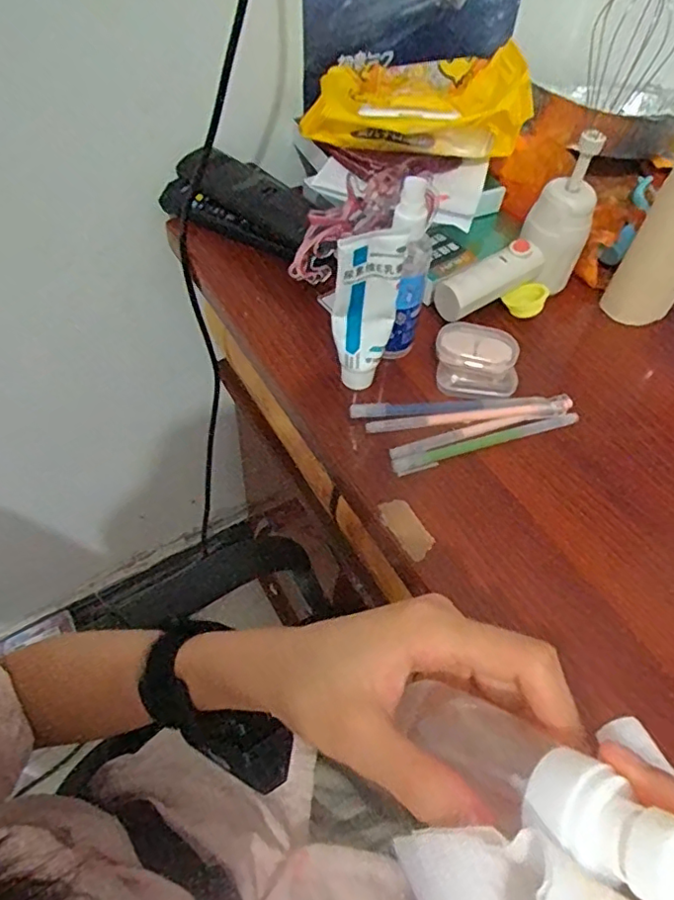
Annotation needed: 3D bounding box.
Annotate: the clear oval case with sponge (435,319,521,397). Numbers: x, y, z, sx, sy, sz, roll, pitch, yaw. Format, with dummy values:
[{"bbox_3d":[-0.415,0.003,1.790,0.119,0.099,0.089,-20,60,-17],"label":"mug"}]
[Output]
[{"bbox_3d":[0.107,-0.068,0.440,0.061,0.031,0.046,9,54,2],"label":"clear oval case with sponge"}]

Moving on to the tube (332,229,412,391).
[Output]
[{"bbox_3d":[0.019,-0.092,0.398,0.042,0.122,0.019,9,54,2],"label":"tube"}]

